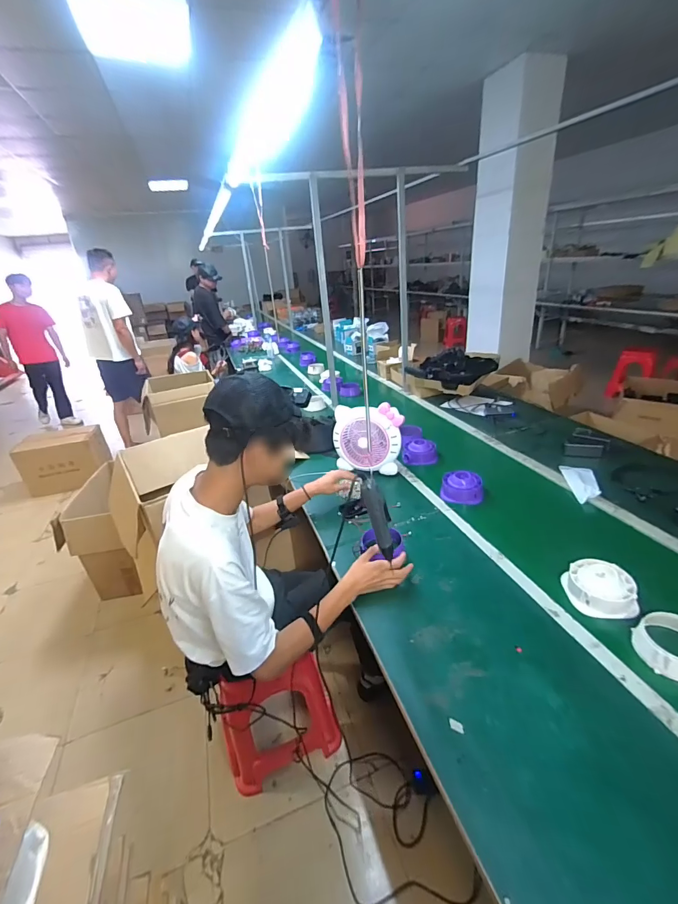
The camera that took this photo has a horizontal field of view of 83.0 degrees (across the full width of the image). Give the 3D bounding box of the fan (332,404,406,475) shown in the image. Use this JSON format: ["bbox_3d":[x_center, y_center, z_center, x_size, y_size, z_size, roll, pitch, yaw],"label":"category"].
[{"bbox_3d":[0.118,-0.049,1.482,0.263,0.255,0.115,3,28,14],"label":"fan"}]

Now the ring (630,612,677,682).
[{"bbox_3d":[0.652,0.373,0.742,0.126,0.045,0.113,19,37,40],"label":"ring"}]

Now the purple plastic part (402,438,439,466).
[{"bbox_3d":[0.325,-0.005,1.552,0.133,0.051,0.113,-2,27,6],"label":"purple plastic part"}]

